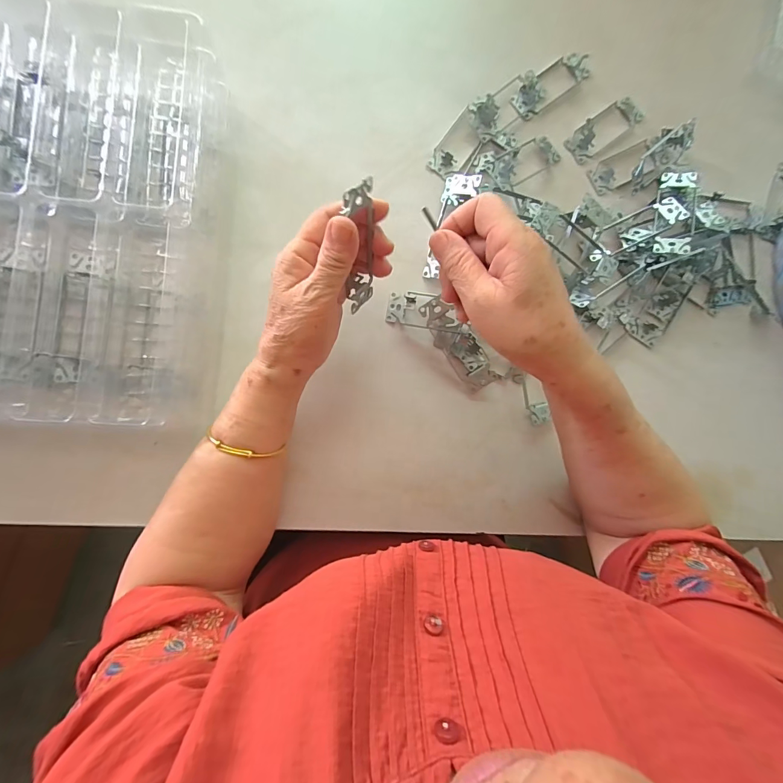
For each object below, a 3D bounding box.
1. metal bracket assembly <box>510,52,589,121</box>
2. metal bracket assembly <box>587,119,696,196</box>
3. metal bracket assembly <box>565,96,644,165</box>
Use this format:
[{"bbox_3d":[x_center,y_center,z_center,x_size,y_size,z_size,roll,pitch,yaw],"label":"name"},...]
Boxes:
[{"bbox_3d":[0.183,-0.357,0.431,0.104,0.019,0.040,-38,93,-8],"label":"metal bracket assembly"},{"bbox_3d":[0.293,-0.266,0.433,0.127,0.022,0.051,-29,91,-9],"label":"metal bracket assembly"},{"bbox_3d":[0.251,-0.307,0.434,0.106,0.016,0.036,-38,92,-8],"label":"metal bracket assembly"}]

